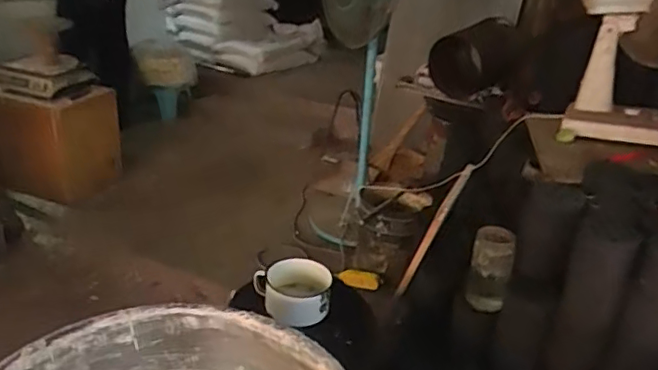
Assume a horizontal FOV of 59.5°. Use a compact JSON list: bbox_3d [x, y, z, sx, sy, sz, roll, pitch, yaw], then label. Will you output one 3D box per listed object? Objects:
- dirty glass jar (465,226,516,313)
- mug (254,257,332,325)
[{"bbox_3d":[0.336,0.177,1.209,0.085,0.165,0.067,11,24,14],"label":"dirty glass jar"},{"bbox_3d":[-0.078,0.236,1.262,0.169,0.097,0.122,2,24,-6],"label":"mug"}]

